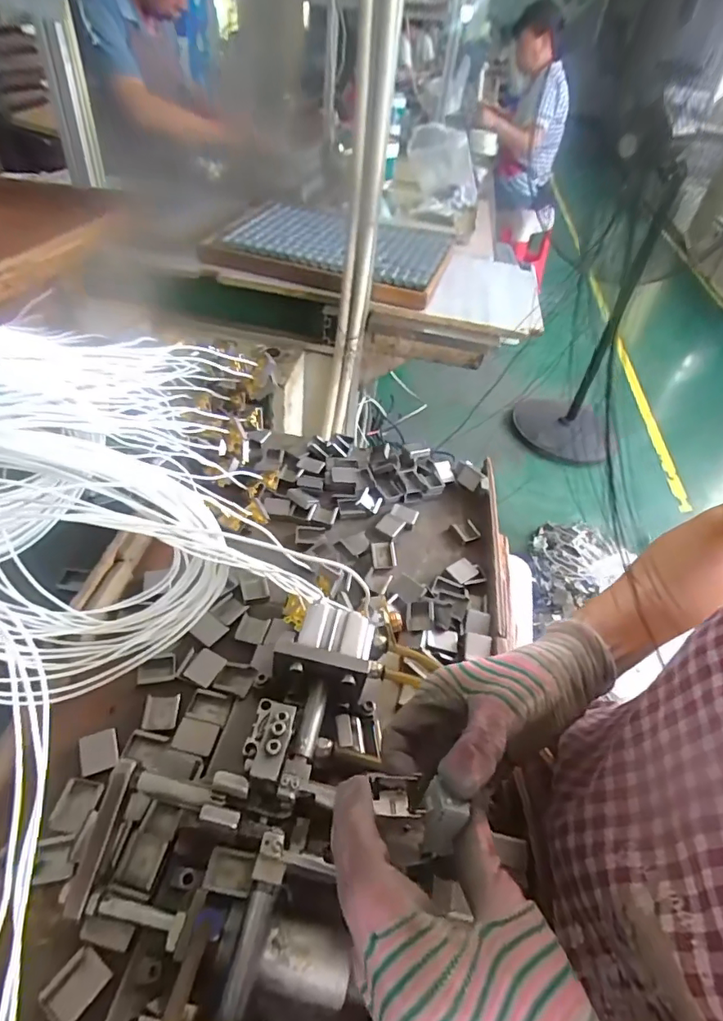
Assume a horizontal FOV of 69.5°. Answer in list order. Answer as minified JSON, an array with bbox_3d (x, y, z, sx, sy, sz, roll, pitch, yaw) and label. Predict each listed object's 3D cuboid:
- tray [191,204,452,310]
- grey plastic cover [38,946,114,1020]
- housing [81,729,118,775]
[{"bbox_3d":[-0.054,-0.620,1.211,0.500,0.048,0.543,12,43,3],"label":"tray"},{"bbox_3d":[-0.173,0.288,0.314,0.025,0.007,0.034,30,45,24],"label":"grey plastic cover"},{"bbox_3d":[-0.203,0.186,0.403,0.025,0.006,0.031,-13,47,-21],"label":"housing"}]

